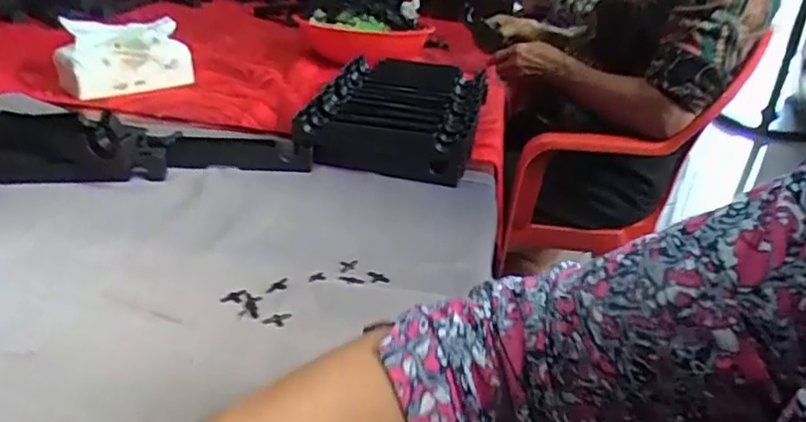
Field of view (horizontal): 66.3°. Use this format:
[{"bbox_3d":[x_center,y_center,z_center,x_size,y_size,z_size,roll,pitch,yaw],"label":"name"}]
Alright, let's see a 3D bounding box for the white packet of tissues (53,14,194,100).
[{"bbox_3d":[-0.396,-0.218,0.875,0.166,0.079,0.105,-19,37,-36],"label":"white packet of tissues"}]

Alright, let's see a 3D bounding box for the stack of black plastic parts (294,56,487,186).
[{"bbox_3d":[-0.002,-0.122,0.796,0.195,0.061,0.261,10,29,8],"label":"stack of black plastic parts"}]

